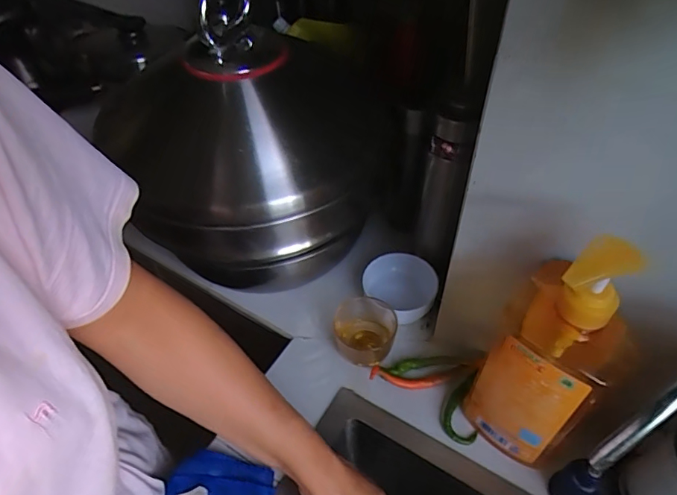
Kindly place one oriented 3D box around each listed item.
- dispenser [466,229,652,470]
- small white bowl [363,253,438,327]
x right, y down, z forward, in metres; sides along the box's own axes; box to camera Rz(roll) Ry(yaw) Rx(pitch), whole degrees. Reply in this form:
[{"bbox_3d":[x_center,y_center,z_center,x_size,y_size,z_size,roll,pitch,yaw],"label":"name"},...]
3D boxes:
[{"bbox_3d":[0.172,0.089,0.387,0.092,0.262,0.084,34,60,28],"label":"dispenser"},{"bbox_3d":[0.076,0.047,0.570,0.082,0.049,0.076,-2,50,3],"label":"small white bowl"}]

